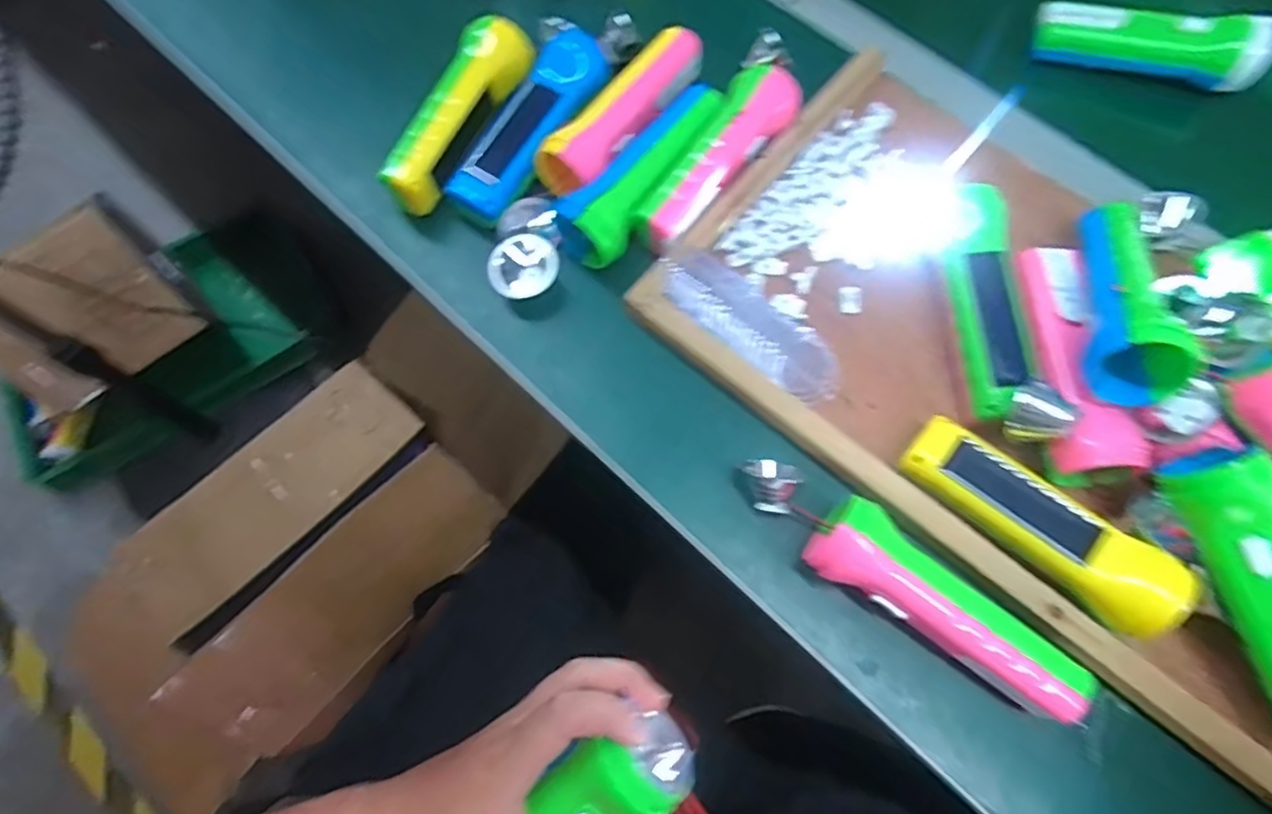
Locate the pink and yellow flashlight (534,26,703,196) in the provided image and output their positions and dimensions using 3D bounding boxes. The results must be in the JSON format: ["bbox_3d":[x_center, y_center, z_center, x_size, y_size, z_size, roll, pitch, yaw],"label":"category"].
[{"bbox_3d":[-0.006,-0.221,0.477,0.043,0.037,0.155,38,74,13],"label":"pink and yellow flashlight"}]

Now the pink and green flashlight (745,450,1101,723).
[{"bbox_3d":[0.152,0.099,0.367,0.208,0.042,0.047,35,74,12],"label":"pink and green flashlight"}]

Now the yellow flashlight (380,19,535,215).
[{"bbox_3d":[-0.132,-0.217,0.485,0.047,0.054,0.162,23,72,8],"label":"yellow flashlight"}]

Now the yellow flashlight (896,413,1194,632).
[{"bbox_3d":[0.237,0.066,0.382,0.156,0.047,0.048,40,75,13],"label":"yellow flashlight"}]

